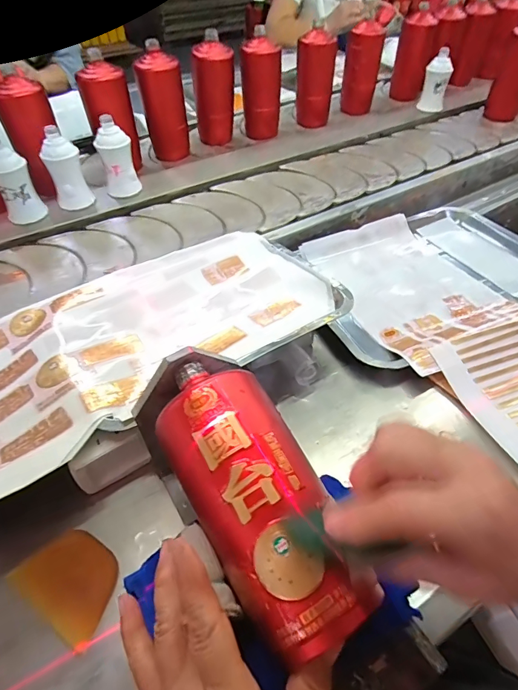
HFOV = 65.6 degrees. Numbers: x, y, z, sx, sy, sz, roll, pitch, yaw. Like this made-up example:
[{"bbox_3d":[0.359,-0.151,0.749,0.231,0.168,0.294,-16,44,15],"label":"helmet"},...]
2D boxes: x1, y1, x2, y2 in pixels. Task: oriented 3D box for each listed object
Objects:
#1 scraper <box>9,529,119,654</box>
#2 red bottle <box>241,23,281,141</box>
[{"bbox_3d":[-0.147,0.185,0.318,0.086,0.009,0.058,29,45,23],"label":"scraper"},{"bbox_3d":[0.004,-0.552,0.868,0.083,0.179,0.067,0,48,1],"label":"red bottle"}]

